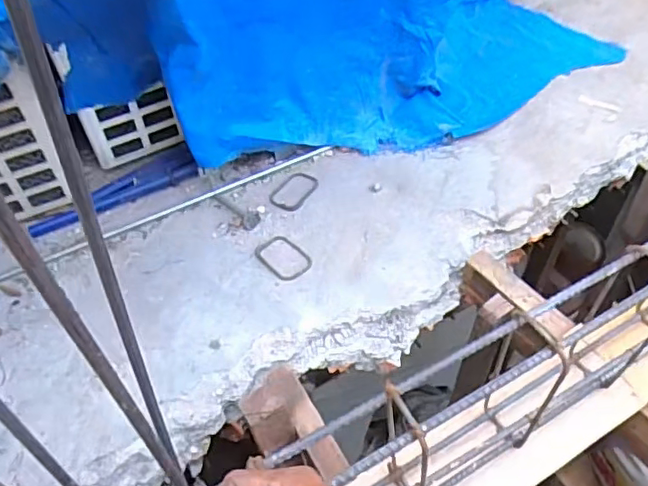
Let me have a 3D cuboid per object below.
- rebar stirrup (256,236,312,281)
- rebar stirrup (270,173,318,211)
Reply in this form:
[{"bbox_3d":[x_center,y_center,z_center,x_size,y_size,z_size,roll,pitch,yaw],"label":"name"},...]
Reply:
[{"bbox_3d":[-0.090,0.033,1.279,0.088,0.005,0.129,-35,56,-23],"label":"rebar stirrup"},{"bbox_3d":[-0.074,-0.129,1.418,0.086,0.004,0.133,22,55,21],"label":"rebar stirrup"}]

